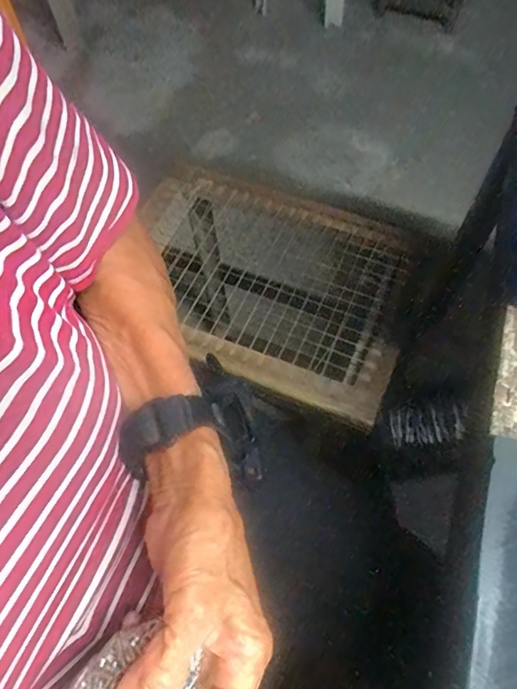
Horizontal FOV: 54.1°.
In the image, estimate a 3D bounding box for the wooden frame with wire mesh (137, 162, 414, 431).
[{"bbox_3d":[0.002,-0.070,0.546,0.309,0.019,0.225,19,63,11],"label":"wooden frame with wire mesh"}]

